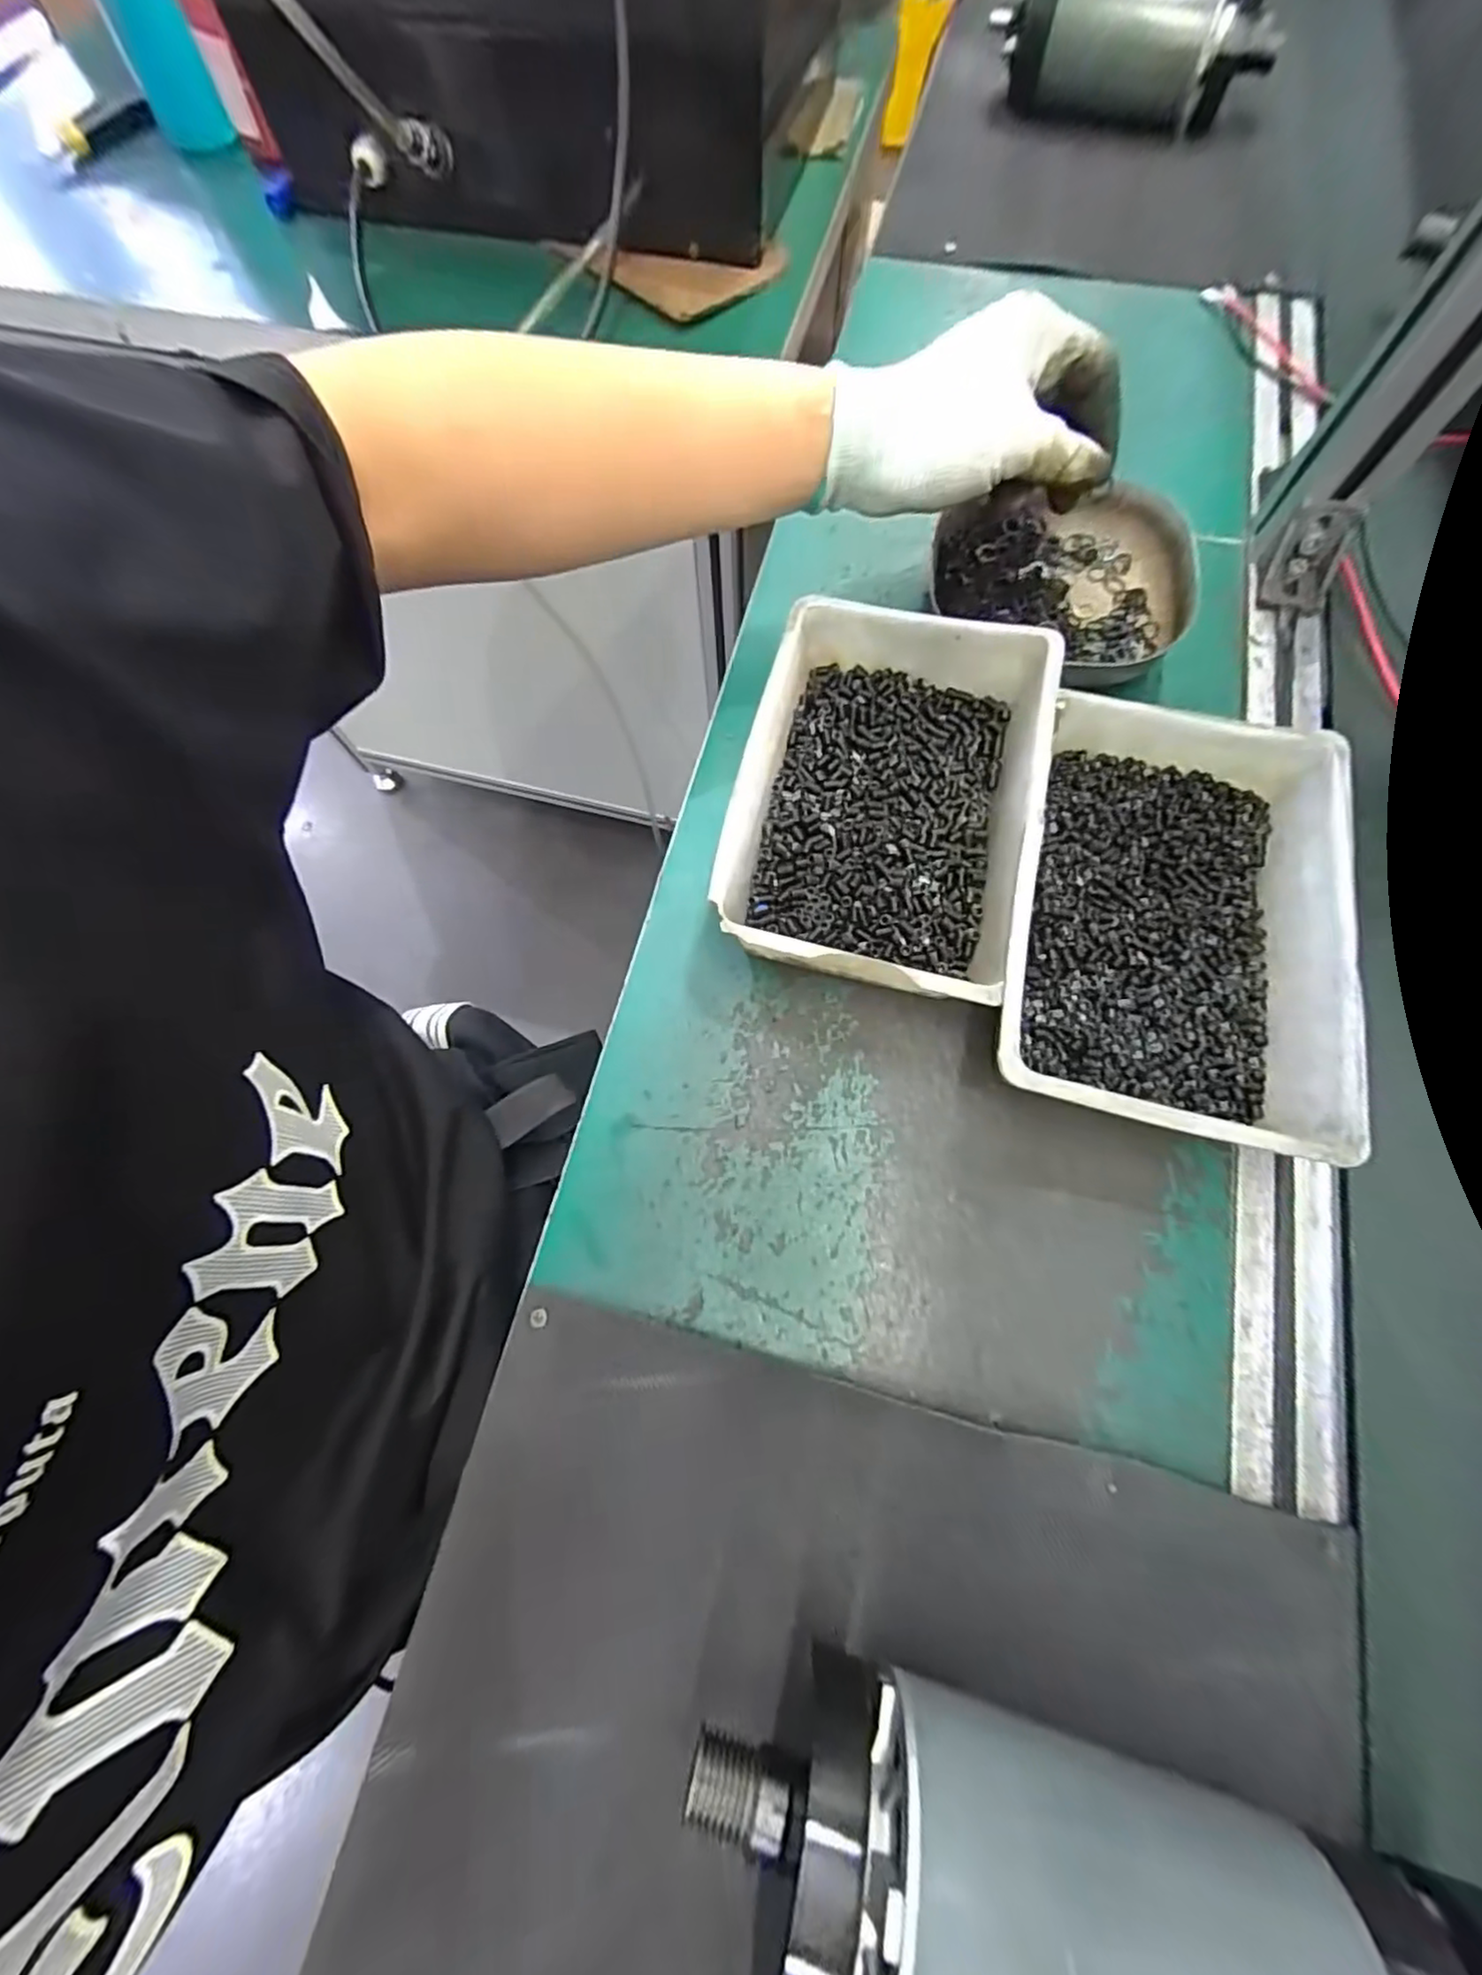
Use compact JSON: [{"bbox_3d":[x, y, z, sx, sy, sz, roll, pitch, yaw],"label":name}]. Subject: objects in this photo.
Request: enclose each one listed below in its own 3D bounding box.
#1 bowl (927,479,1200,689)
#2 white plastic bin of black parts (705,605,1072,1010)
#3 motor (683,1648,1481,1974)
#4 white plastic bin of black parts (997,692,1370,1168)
[{"bbox_3d":[0.196,-0.241,0.384,0.129,0.035,0.145,-34,74,-8],"label":"bowl"},{"bbox_3d":[0.073,-0.093,0.332,0.141,0.054,0.198,14,73,7],"label":"white plastic bin of black parts"},{"bbox_3d":[0.105,0.279,0.192,0.247,0.080,0.077,13,73,6],"label":"motor"},{"bbox_3d":[0.197,-0.031,0.305,0.137,0.055,0.201,14,73,7],"label":"white plastic bin of black parts"}]

